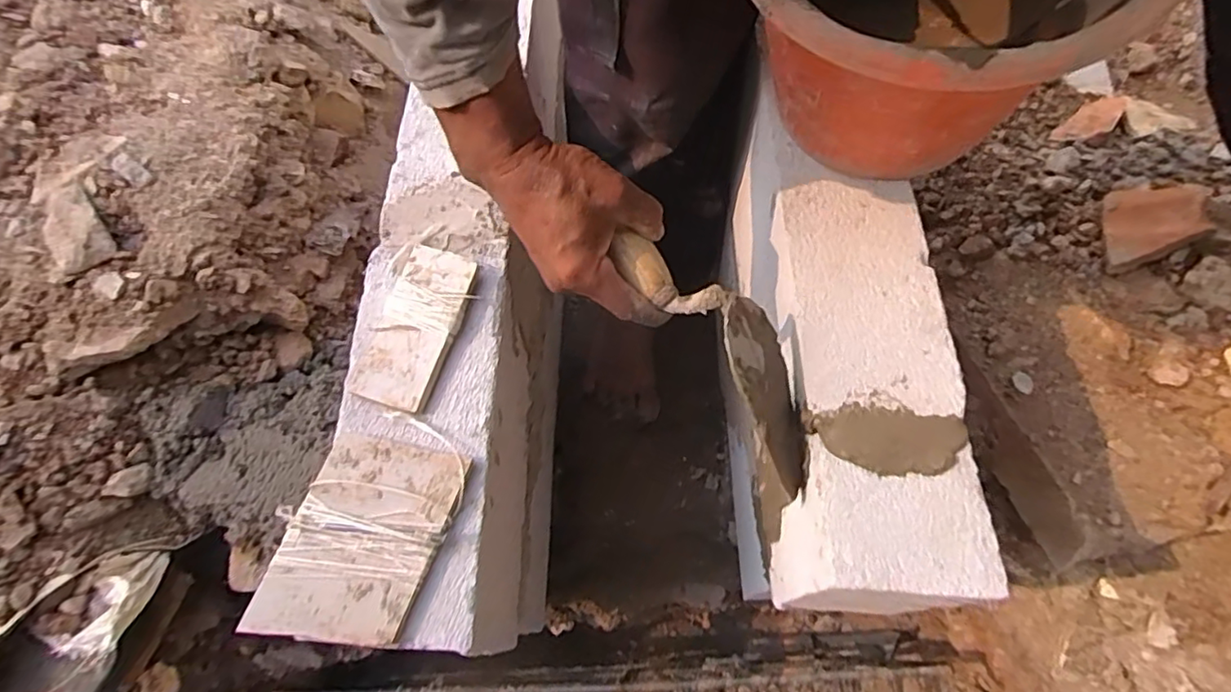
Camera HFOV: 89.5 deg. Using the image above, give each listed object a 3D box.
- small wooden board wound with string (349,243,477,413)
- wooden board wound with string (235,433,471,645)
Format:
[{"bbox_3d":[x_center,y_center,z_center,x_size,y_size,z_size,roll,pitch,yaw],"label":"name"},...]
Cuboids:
[{"bbox_3d":[-0.134,-0.015,0.418,0.051,0.010,0.114,11,65,7],"label":"small wooden board wound with string"},{"bbox_3d":[-0.145,0.109,0.353,0.087,0.010,0.112,11,65,7],"label":"wooden board wound with string"}]

